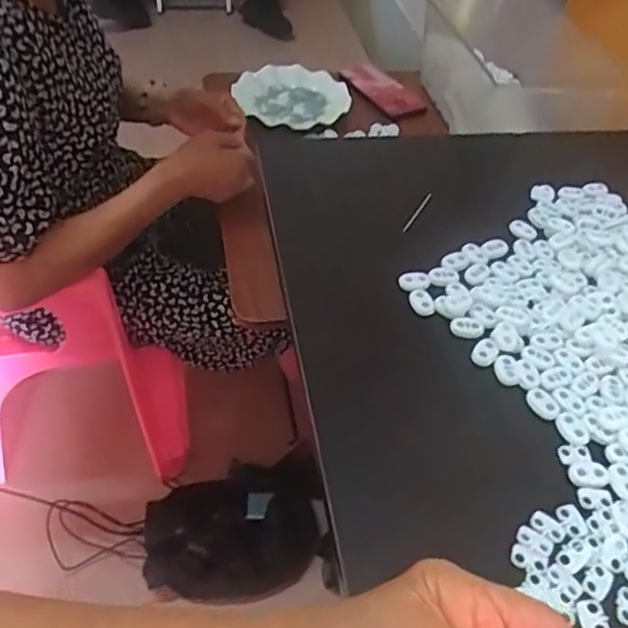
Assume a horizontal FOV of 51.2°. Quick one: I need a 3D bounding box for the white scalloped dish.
[{"bbox_3d":[-0.041,-0.356,1.070,0.197,0.030,0.149,21,49,15],"label":"white scalloped dish"}]

